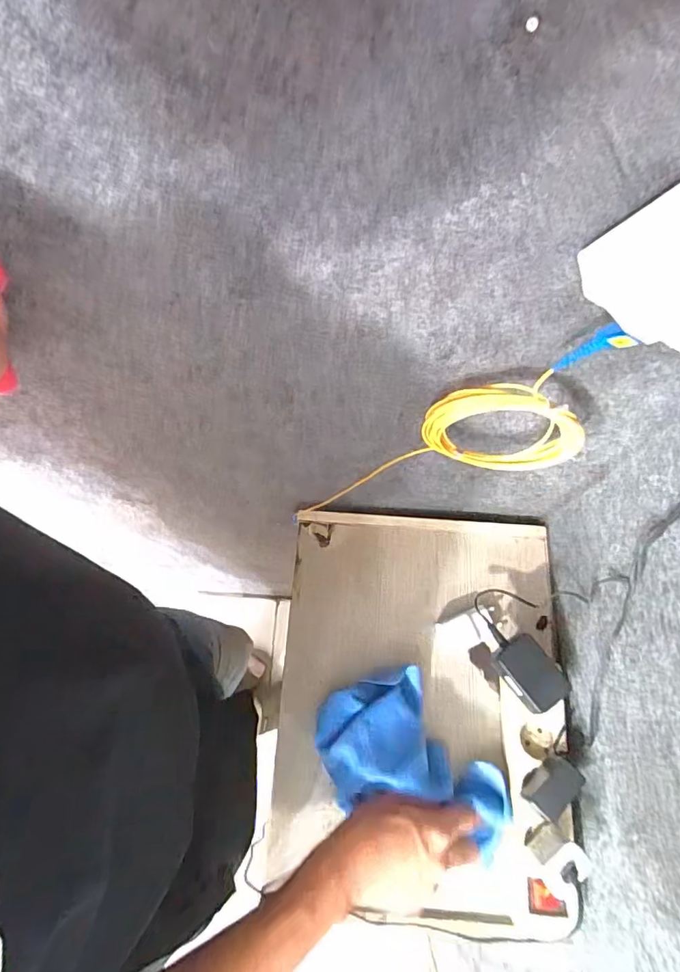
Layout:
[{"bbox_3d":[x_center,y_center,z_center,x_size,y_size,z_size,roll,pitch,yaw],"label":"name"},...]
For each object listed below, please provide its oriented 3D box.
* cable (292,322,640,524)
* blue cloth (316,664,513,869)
[{"bbox_3d":[0.090,-0.021,0.420,0.106,0.367,0.018,13,70,-19],"label":"cable"},{"bbox_3d":[0.070,0.278,0.494,0.129,0.056,0.199,-35,74,-11],"label":"blue cloth"}]

